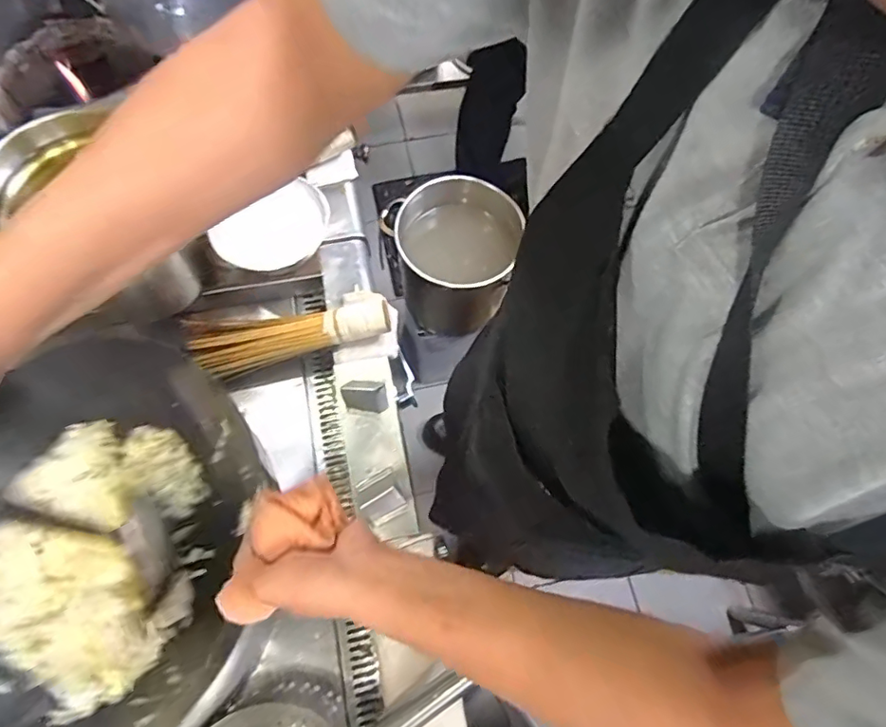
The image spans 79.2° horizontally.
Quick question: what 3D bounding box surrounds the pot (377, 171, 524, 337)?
[{"bbox_3d":[0.014,-0.224,1.181,0.246,0.268,0.257,0,70,0],"label":"pot"}]

